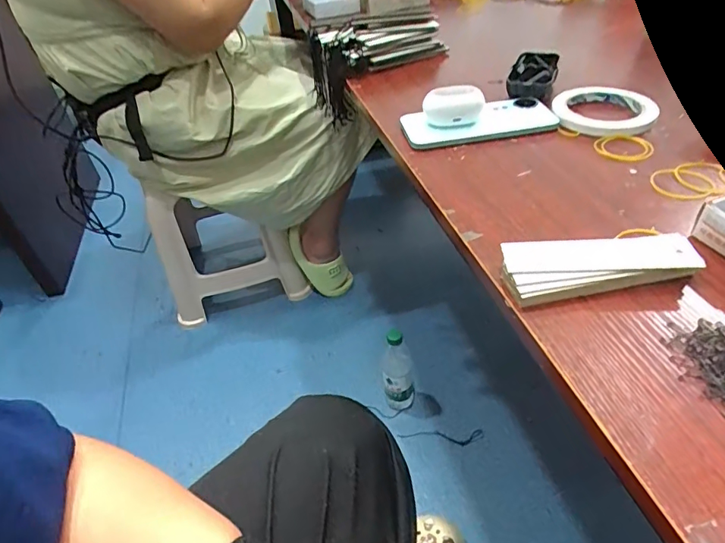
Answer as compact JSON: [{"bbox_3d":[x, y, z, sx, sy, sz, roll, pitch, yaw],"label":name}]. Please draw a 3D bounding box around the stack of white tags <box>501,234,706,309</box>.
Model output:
[{"bbox_3d":[0.163,-0.004,0.331,0.125,0.021,0.045,-9,41,-2],"label":"stack of white tags"}]

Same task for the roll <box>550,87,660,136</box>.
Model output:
[{"bbox_3d":[0.263,-0.179,0.515,0.101,0.013,0.106,5,43,14],"label":"roll"}]

